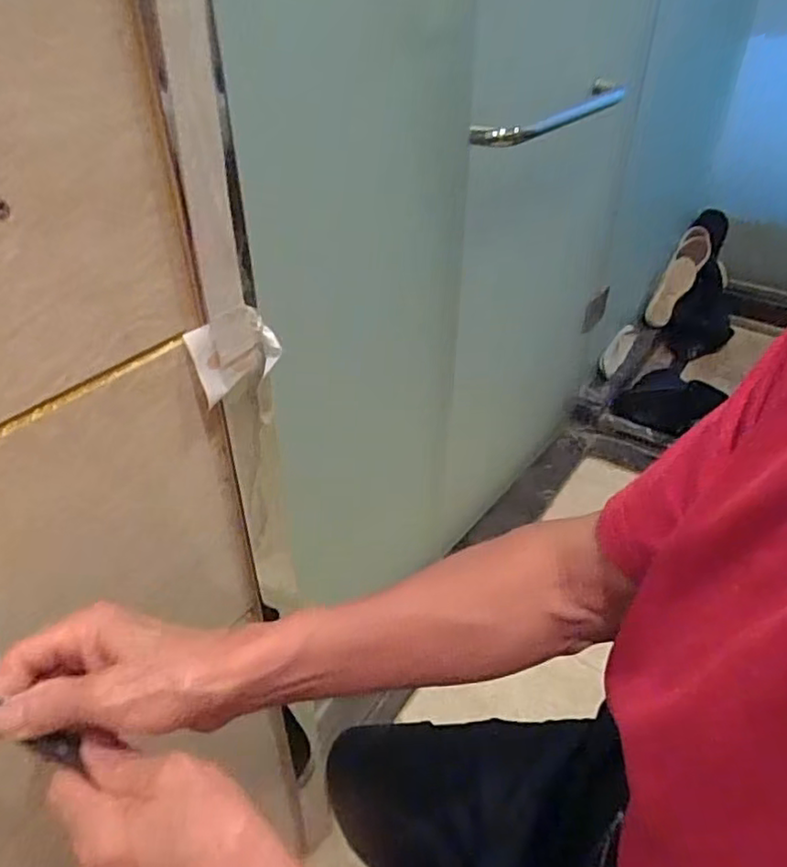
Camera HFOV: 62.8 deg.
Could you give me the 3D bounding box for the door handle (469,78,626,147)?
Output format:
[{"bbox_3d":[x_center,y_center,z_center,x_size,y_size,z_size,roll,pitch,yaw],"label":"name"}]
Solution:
[{"bbox_3d":[0.219,-0.430,0.860,0.338,0.044,0.030,-30,47,-33],"label":"door handle"}]

